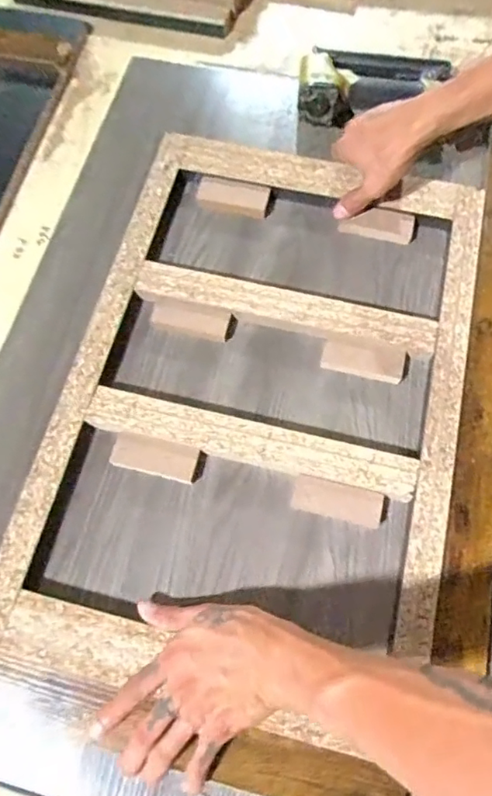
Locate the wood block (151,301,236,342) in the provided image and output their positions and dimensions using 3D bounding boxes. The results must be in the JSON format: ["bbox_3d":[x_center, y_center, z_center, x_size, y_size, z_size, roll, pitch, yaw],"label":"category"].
[{"bbox_3d":[-0.054,-0.079,0.557,0.083,0.018,0.027,11,69,5],"label":"wood block"}]

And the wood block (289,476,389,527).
[{"bbox_3d":[0.086,0.096,0.498,0.084,0.018,0.029,12,69,5],"label":"wood block"}]

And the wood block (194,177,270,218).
[{"bbox_3d":[-0.014,-0.225,0.614,0.084,0.018,0.034,11,69,5],"label":"wood block"}]

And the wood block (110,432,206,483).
[{"bbox_3d":[-0.083,0.058,0.514,0.084,0.024,0.031,11,69,5],"label":"wood block"}]

